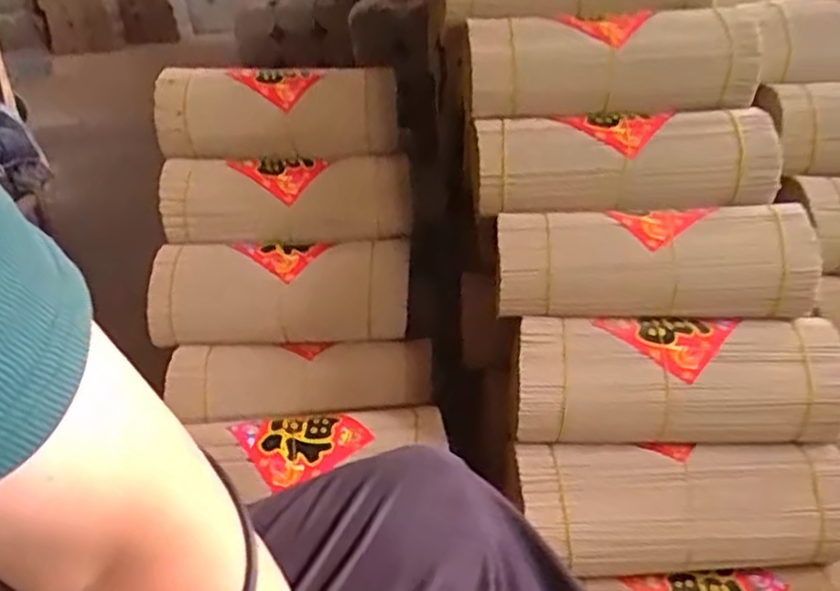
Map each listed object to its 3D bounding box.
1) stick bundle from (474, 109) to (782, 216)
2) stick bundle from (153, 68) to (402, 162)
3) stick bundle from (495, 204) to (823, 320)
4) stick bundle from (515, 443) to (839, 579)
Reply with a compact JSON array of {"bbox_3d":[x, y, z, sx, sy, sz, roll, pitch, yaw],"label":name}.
[{"bbox_3d":[0.220,-0.147,0.812,0.319,0.090,0.119,-3,28,0],"label":"stick bundle"},{"bbox_3d":[-0.186,-0.236,0.955,0.306,0.095,0.093,-5,28,-5],"label":"stick bundle"},{"bbox_3d":[0.244,-0.035,0.768,0.325,0.092,0.090,-3,28,-1],"label":"stick bundle"},{"bbox_3d":[0.255,0.205,0.710,0.310,0.094,0.096,-1,28,2],"label":"stick bundle"}]

